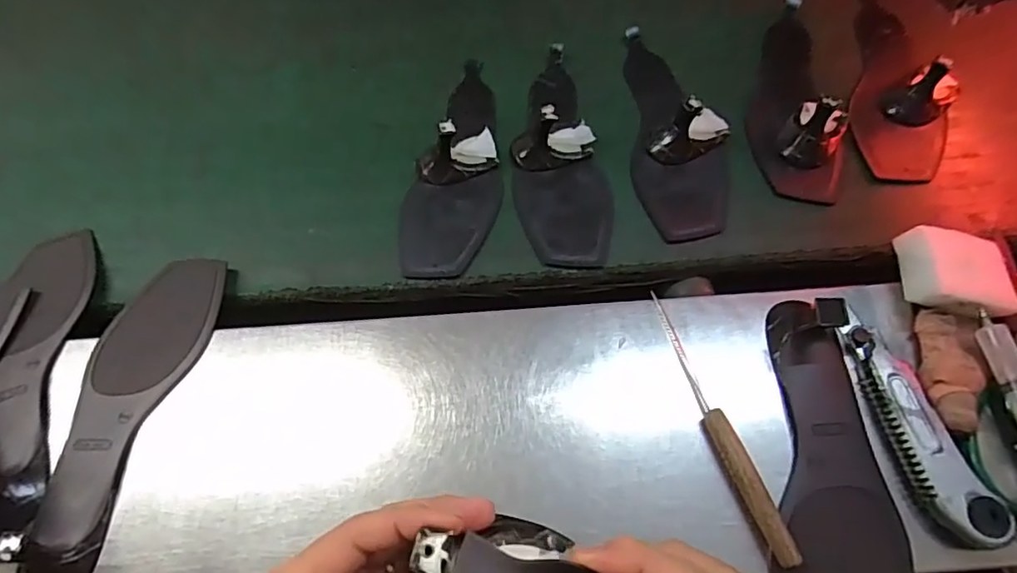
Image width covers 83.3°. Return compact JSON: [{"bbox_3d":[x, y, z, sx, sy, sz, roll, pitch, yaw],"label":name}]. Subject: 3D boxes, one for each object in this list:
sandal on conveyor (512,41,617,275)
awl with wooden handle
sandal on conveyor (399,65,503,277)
[{"bbox_3d":[0.047,-0.142,0.523,0.086,0.047,0.260,-1,62,3],"label":"sandal on conveyor"},{"bbox_3d":[0.139,0.089,0.390,0.018,0.015,0.191,-19,62,-7],"label":"awl with wooden handle"},{"bbox_3d":[-0.042,-0.127,0.522,0.084,0.049,0.253,9,63,8],"label":"sandal on conveyor"}]

